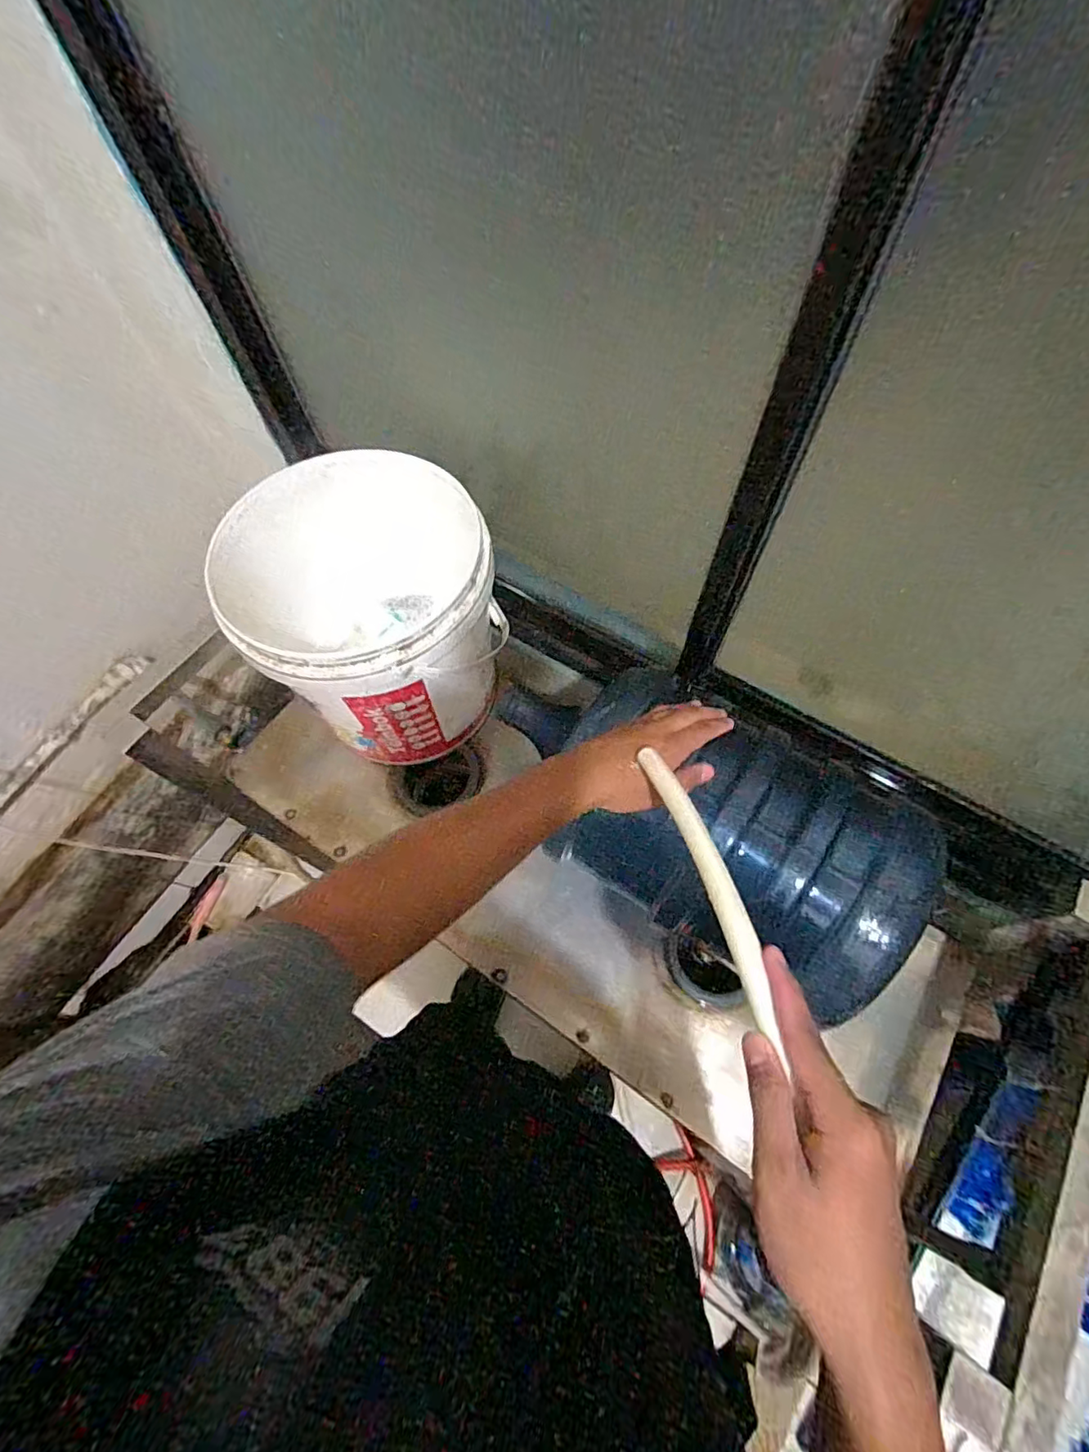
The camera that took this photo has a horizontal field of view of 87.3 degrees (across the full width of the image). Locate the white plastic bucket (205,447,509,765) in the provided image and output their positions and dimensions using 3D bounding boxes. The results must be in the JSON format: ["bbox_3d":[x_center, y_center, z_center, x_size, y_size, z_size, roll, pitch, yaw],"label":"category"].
[{"bbox_3d":[-0.200,-0.153,0.762,0.328,0.274,0.306,-1,66,2],"label":"white plastic bucket"}]

